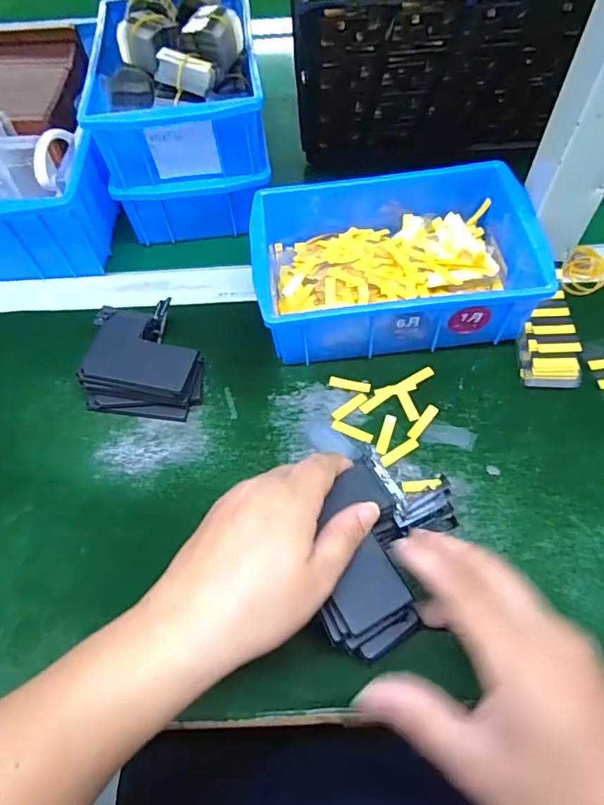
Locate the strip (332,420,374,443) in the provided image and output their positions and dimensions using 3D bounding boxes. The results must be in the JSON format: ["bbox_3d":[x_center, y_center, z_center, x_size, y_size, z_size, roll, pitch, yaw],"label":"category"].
[{"bbox_3d":[0.035,0.020,0.354,0.030,0.004,0.008,24,64,16],"label":"strip"}]

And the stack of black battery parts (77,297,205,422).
[{"bbox_3d":[-0.116,-0.034,0.378,0.082,0.034,0.086,-1,59,3],"label":"stack of black battery parts"}]

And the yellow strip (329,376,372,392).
[{"bbox_3d":[0.035,-0.014,0.375,0.030,0.004,0.008,11,60,9],"label":"yellow strip"}]

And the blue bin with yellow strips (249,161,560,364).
[{"bbox_3d":[0.066,-0.110,0.391,0.201,0.066,0.150,-4,59,1],"label":"blue bin with yellow strips"}]

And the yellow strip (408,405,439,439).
[{"bbox_3d":[0.085,0.013,0.356,0.008,0.004,0.030,33,66,21],"label":"yellow strip"}]

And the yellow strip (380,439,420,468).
[{"bbox_3d":[0.066,0.034,0.345,0.030,0.004,0.007,-30,62,-14],"label":"yellow strip"}]

